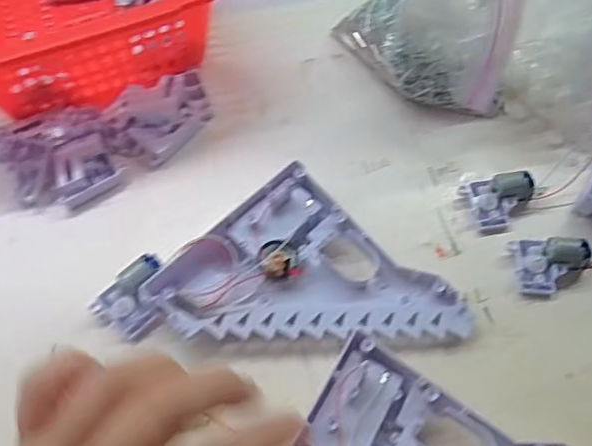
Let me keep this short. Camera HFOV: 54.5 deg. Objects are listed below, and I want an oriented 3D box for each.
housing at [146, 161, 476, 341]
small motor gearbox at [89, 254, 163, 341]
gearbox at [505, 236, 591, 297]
[{"bbox_3d":[0.008,0.052,0.362,0.156,0.031,0.130,39,66,20],"label":"housing"},{"bbox_3d":[-0.102,0.051,0.371,0.051,0.022,0.037,-38,67,-21],"label":"small motor gearbox"},{"bbox_3d":[0.166,0.027,0.376,0.046,0.020,0.035,-2,59,-2],"label":"gearbox"}]

